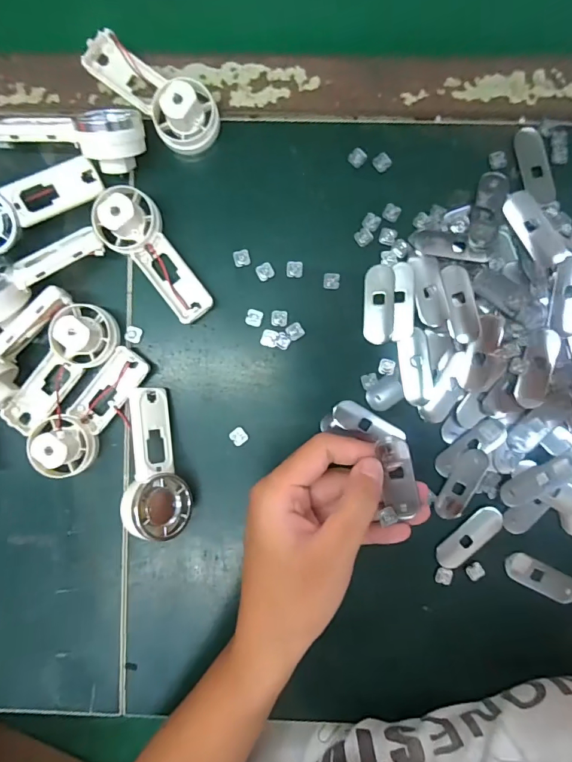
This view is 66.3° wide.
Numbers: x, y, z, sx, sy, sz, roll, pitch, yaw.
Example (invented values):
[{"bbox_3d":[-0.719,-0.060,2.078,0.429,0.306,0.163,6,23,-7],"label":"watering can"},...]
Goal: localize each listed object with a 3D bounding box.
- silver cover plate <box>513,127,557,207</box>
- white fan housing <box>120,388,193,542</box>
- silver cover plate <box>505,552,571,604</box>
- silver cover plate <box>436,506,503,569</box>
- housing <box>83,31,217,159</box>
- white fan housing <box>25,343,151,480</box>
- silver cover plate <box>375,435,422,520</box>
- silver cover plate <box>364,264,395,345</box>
[{"bbox_3d":[0.157,-0.136,0.276,0.018,0.004,0.052,-12,83,8],"label":"silver cover plate"},{"bbox_3d":[-0.082,0.052,0.279,0.045,0.018,0.091,14,70,-41],"label":"white fan housing"},{"bbox_3d":[0.168,0.130,0.289,0.048,0.008,0.018,28,93,0],"label":"silver cover plate"},{"bbox_3d":[0.121,0.103,0.286,0.050,0.004,0.018,-43,91,3],"label":"silver cover plate"},{"bbox_3d":[-0.082,-0.182,0.269,0.092,0.033,0.038,44,93,-1],"label":"housing"},{"bbox_3d":[-0.126,0.018,0.279,0.039,0.024,0.089,36,80,-1],"label":"white fan housing"},{"bbox_3d":[0.061,0.052,0.238,0.017,0.004,0.046,-4,105,25],"label":"silver cover plate"},{"bbox_3d":[0.061,-0.050,0.283,0.019,0.004,0.050,0,93,1],"label":"silver cover plate"}]

